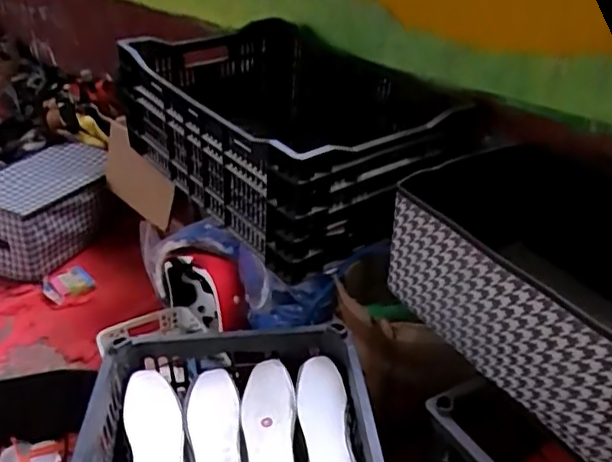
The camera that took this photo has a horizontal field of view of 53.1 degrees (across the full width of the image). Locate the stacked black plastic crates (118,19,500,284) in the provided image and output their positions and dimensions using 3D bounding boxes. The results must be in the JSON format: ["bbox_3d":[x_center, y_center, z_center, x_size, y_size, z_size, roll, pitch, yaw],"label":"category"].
[{"bbox_3d":[-0.026,-0.202,1.171,0.459,0.260,0.605,-22,36,-31],"label":"stacked black plastic crates"}]

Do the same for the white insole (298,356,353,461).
[{"bbox_3d":[0.022,0.243,0.783,0.061,0.016,0.212,-22,28,10],"label":"white insole"}]

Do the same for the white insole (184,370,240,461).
[{"bbox_3d":[-0.113,0.260,0.776,0.068,0.022,0.214,-10,31,-13],"label":"white insole"}]

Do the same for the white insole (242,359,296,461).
[{"bbox_3d":[-0.046,0.252,0.781,0.065,0.025,0.214,-3,30,-2],"label":"white insole"}]

